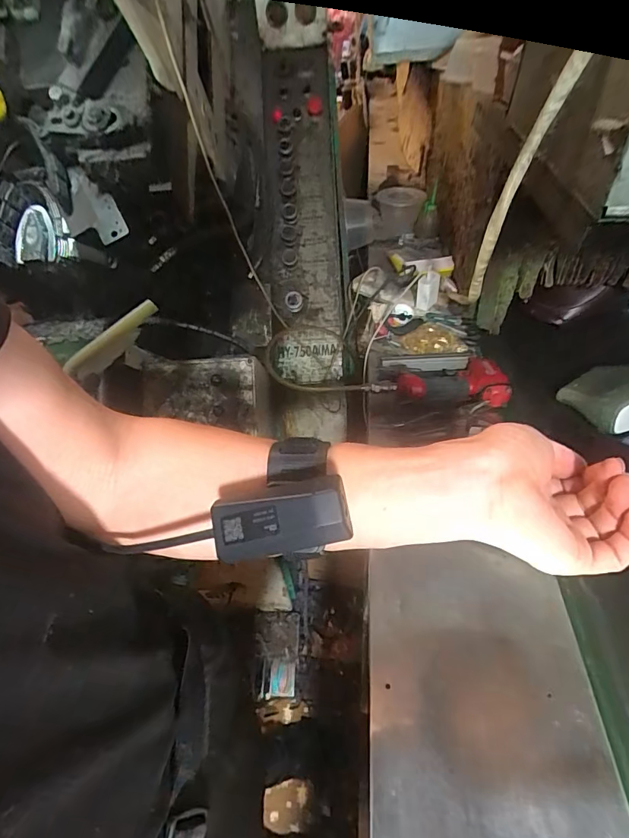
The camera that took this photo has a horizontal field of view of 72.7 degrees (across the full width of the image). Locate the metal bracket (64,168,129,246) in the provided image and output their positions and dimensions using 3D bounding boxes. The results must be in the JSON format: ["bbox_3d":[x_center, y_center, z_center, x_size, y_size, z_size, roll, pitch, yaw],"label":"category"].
[{"bbox_3d":[-0.354,-0.340,0.691,0.117,0.098,0.016,21,25,19],"label":"metal bracket"}]

